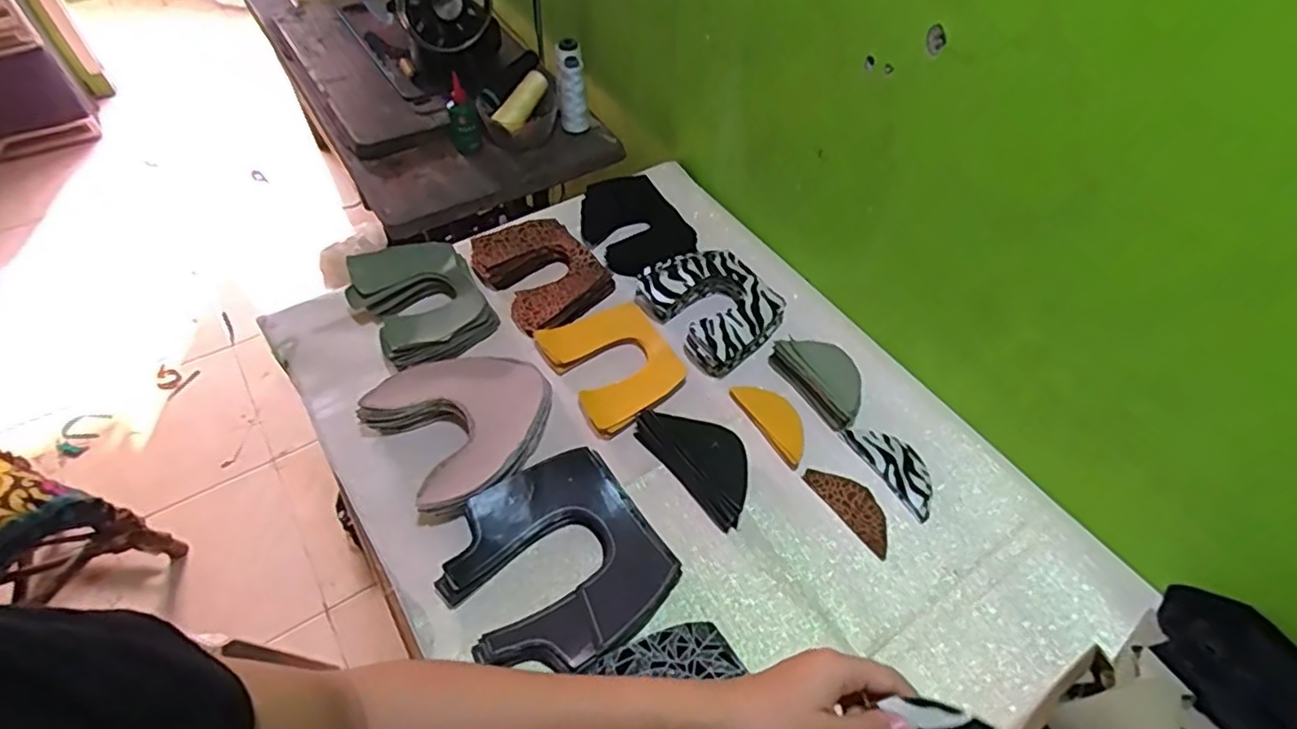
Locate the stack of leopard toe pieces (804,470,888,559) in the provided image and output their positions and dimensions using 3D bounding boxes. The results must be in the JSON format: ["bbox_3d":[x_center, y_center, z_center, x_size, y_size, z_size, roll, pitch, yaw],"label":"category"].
[{"bbox_3d":[0.207,0.141,0.654,0.046,0.004,0.104,-29,58,-22],"label":"stack of leopard toe pieces"}]

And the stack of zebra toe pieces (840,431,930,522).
[{"bbox_3d":[0.260,0.104,0.680,0.052,0.008,0.112,-28,57,-21],"label":"stack of zebra toe pieces"}]

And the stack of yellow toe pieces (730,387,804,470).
[{"bbox_3d":[0.137,0.058,0.703,0.048,0.006,0.109,-25,56,-19],"label":"stack of yellow toe pieces"}]

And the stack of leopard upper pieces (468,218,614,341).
[{"bbox_3d":[-0.140,-0.116,0.829,0.133,0.042,0.177,-36,60,-25],"label":"stack of leopard upper pieces"}]

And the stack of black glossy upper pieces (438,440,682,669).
[{"bbox_3d":[-0.085,0.183,0.592,0.179,0.044,0.182,-33,59,-24],"label":"stack of black glossy upper pieces"}]

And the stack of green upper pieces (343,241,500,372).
[{"bbox_3d":[-0.264,-0.076,0.767,0.139,0.083,0.153,-32,59,-23],"label":"stack of green upper pieces"}]

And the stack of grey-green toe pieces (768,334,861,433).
[{"bbox_3d":[0.193,0.013,0.727,0.057,0.036,0.118,-27,57,-20],"label":"stack of grey-green toe pieces"}]

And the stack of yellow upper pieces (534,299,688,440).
[{"bbox_3d":[-0.039,0.000,0.744,0.128,0.028,0.158,-26,57,-20],"label":"stack of yellow upper pieces"}]

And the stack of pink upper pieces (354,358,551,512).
[{"bbox_3d":[-0.182,0.061,0.675,0.176,0.056,0.169,-30,58,-22],"label":"stack of pink upper pieces"}]

